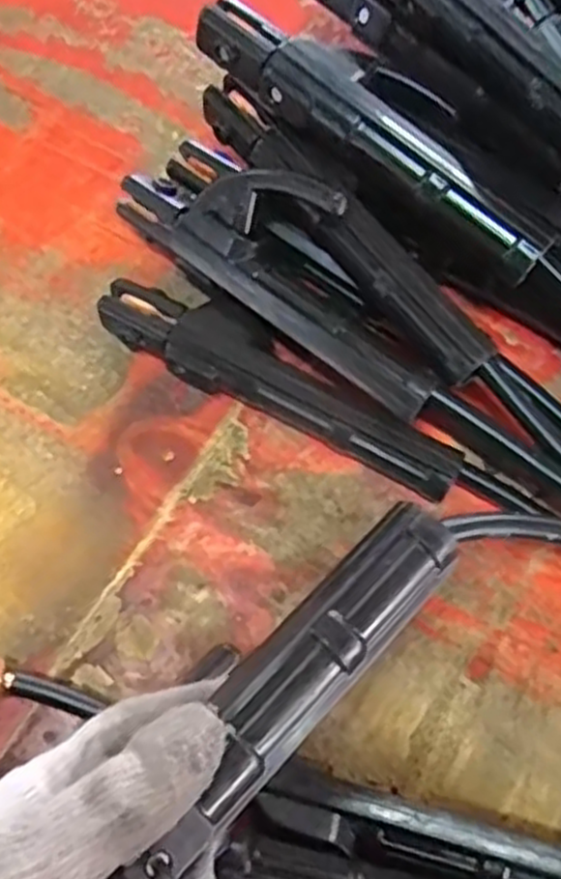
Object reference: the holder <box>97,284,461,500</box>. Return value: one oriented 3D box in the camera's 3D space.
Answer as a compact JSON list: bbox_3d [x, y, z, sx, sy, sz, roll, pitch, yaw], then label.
[{"bbox_3d":[-0.001,-0.028,0.387,0.194,0.029,0.044,31,74,11],"label":"holder"}]

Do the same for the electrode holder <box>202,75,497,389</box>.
[{"bbox_3d":[0.029,-0.108,0.369,0.029,0.041,0.197,-37,74,-11],"label":"electrode holder"}]

